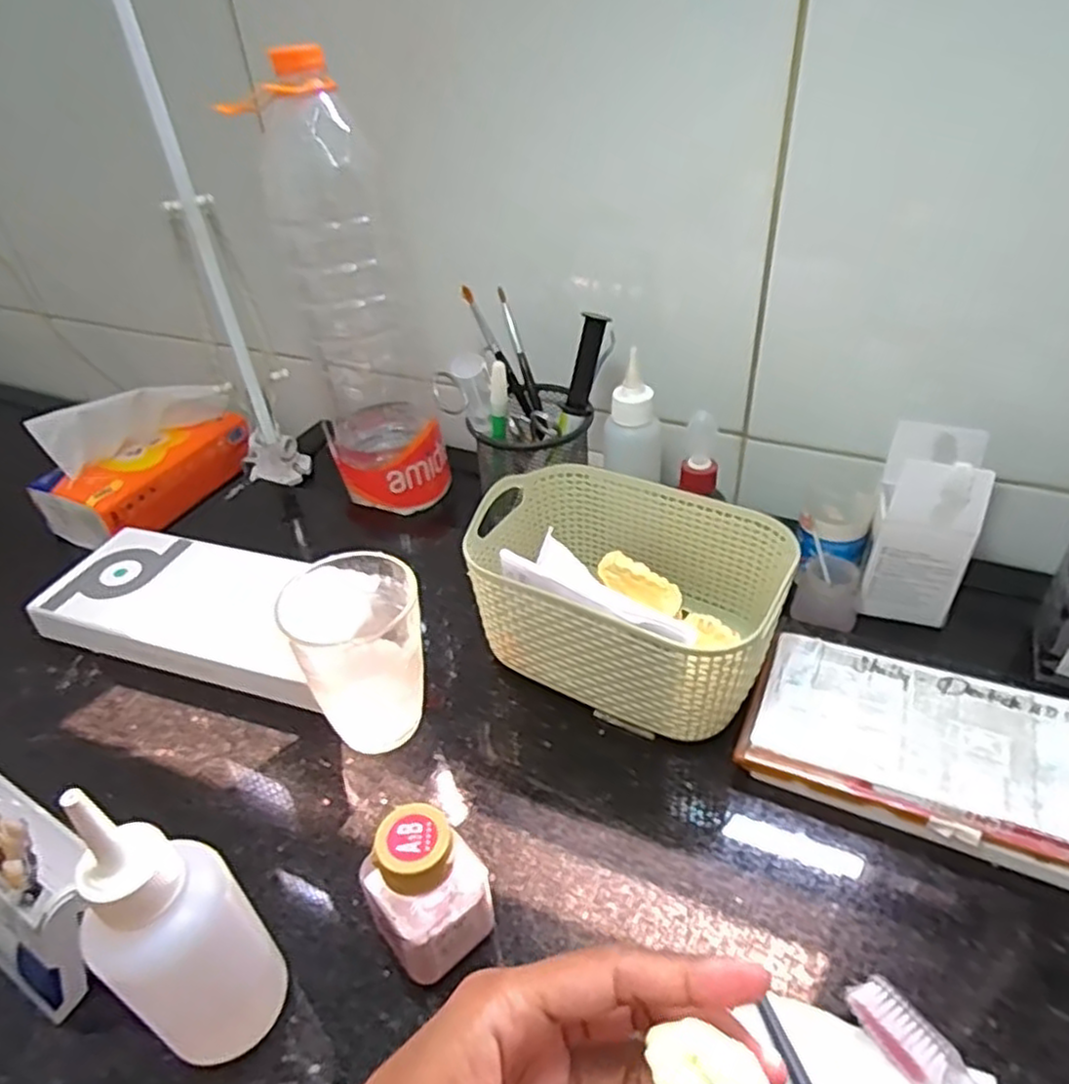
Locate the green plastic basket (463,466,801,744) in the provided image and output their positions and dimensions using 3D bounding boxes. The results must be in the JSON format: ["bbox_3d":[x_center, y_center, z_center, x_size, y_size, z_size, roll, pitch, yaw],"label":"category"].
[{"bbox_3d":[0.051,0.032,0.419,0.164,0.086,0.121,17,42,25],"label":"green plastic basket"}]

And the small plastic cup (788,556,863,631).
[{"bbox_3d":[0.186,0.033,0.458,0.037,0.034,0.035,-2,37,2],"label":"small plastic cup"}]

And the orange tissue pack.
[{"bbox_3d":[-0.359,-0.082,0.680,0.089,0.104,0.184,21,45,28],"label":"orange tissue pack"}]

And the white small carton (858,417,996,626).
[{"bbox_3d":[0.242,-0.010,0.454,0.054,0.110,0.053,13,40,21],"label":"white small carton"}]

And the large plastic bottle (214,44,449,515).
[{"bbox_3d":[-0.130,-0.169,0.535,0.093,0.301,0.092,-8,37,-6],"label":"large plastic bottle"}]

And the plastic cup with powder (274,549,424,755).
[{"bbox_3d":[-0.090,0.062,0.383,0.066,0.096,0.059,-21,40,-22],"label":"plastic cup with powder"}]

